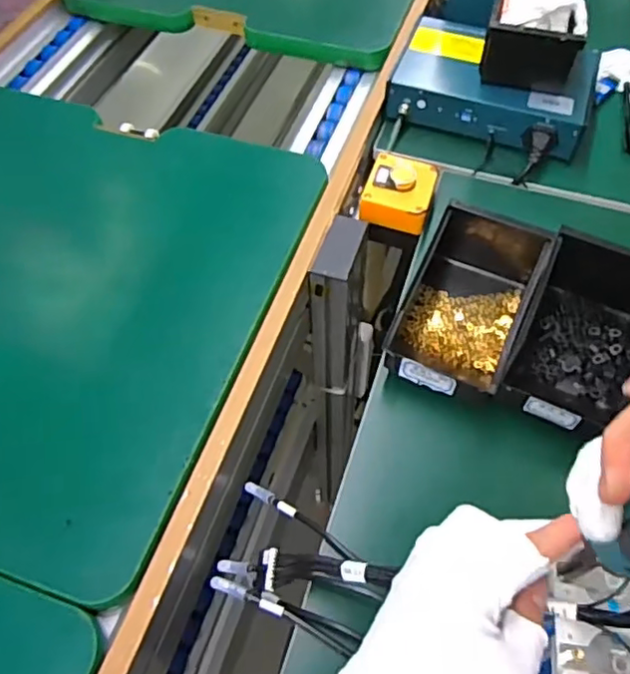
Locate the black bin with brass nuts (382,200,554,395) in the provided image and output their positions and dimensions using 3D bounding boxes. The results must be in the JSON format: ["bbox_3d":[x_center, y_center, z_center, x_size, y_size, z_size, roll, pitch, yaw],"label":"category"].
[{"bbox_3d":[0.147,-0.043,0.586,0.108,0.069,0.207,23,59,14],"label":"black bin with brass nuts"}]

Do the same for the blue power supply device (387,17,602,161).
[{"bbox_3d":[0.217,-0.306,0.753,0.230,0.061,0.166,20,59,13],"label":"blue power supply device"}]

